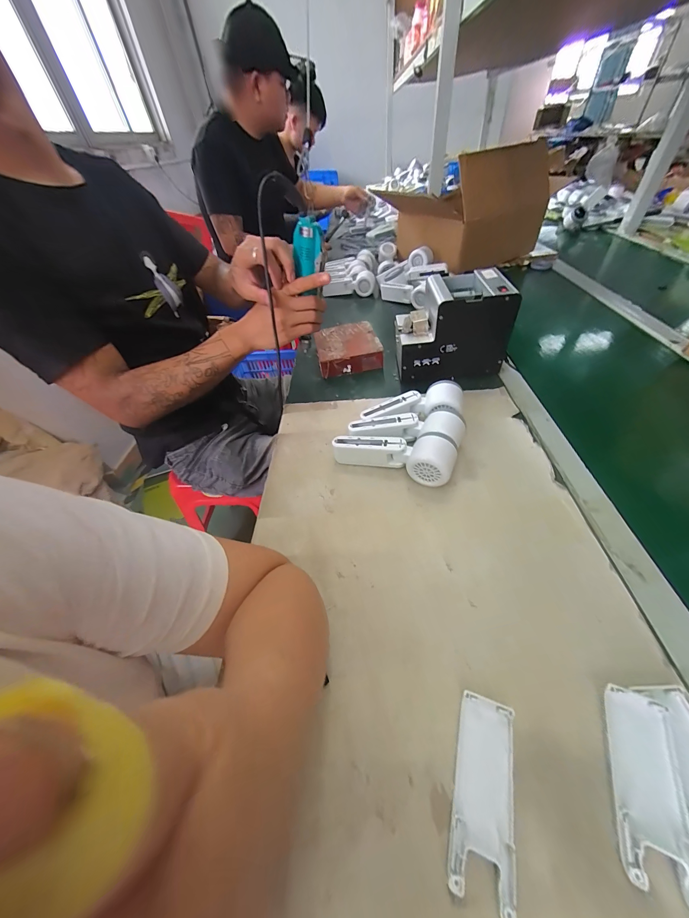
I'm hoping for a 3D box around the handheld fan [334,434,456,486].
[{"bbox_3d":[0.067,-0.008,0.418,0.165,0.055,0.050,10,51,14],"label":"handheld fan"}]

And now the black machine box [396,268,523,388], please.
[{"bbox_3d":[0.194,-0.247,0.555,0.180,0.144,0.124,-2,49,5],"label":"black machine box"}]

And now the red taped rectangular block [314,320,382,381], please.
[{"bbox_3d":[0.006,-0.242,0.650,0.130,0.044,0.139,-9,49,-2],"label":"red taped rectangular block"}]

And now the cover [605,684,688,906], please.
[{"bbox_3d":[0.211,0.226,0.209,0.040,0.013,0.102,14,52,18],"label":"cover"}]

